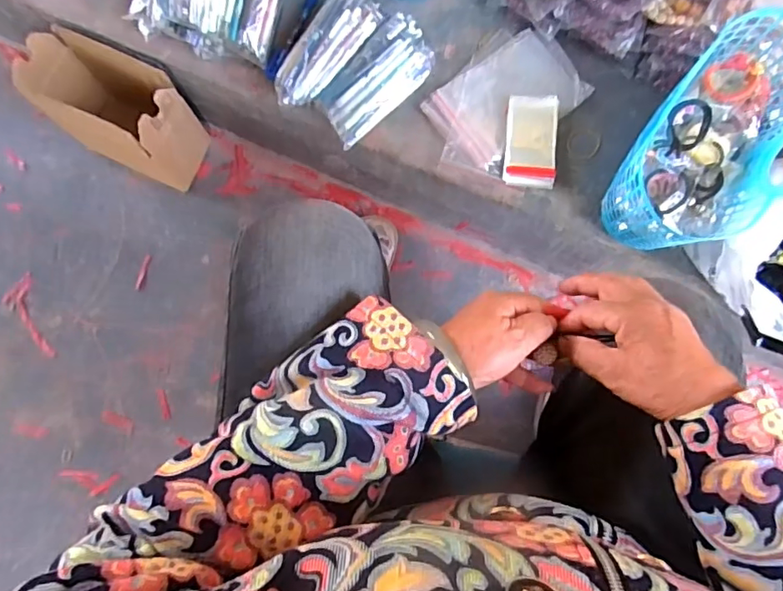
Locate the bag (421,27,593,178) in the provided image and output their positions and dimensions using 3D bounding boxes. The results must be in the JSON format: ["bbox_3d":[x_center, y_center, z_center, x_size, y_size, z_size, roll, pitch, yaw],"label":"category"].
[{"bbox_3d":[0.146,-0.256,0.702,0.212,0.012,0.131,-39,83,-6],"label":"bag"}]

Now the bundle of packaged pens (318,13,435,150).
[{"bbox_3d":[-0.018,-0.281,0.685,0.179,0.055,0.081,-44,84,-7],"label":"bundle of packaged pens"}]

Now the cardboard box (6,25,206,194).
[{"bbox_3d":[-0.409,-0.277,0.803,0.212,0.173,0.120,24,82,3],"label":"cardboard box"}]

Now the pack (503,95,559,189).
[{"bbox_3d":[0.185,-0.205,0.696,0.066,0.008,0.125,5,81,0],"label":"pack"}]

